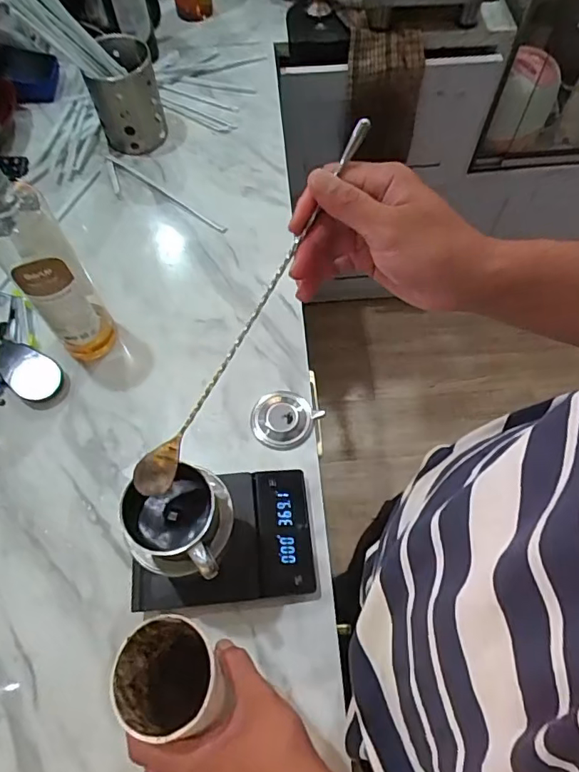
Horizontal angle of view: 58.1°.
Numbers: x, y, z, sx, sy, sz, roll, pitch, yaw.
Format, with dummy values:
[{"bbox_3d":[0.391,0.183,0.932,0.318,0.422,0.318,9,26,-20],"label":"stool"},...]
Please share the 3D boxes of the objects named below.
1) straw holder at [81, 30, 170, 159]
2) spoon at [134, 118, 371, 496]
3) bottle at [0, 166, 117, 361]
[{"bbox_3d":[-0.251,-0.449,0.803,0.097,0.117,0.120,-11,64,-5],"label":"straw holder"},{"bbox_3d":[-0.031,-0.043,0.364,0.024,0.018,0.296,38,104,18],"label":"spoon"},{"bbox_3d":[-0.260,-0.122,0.556,0.069,0.265,0.062,-35,68,-15],"label":"bottle"}]

